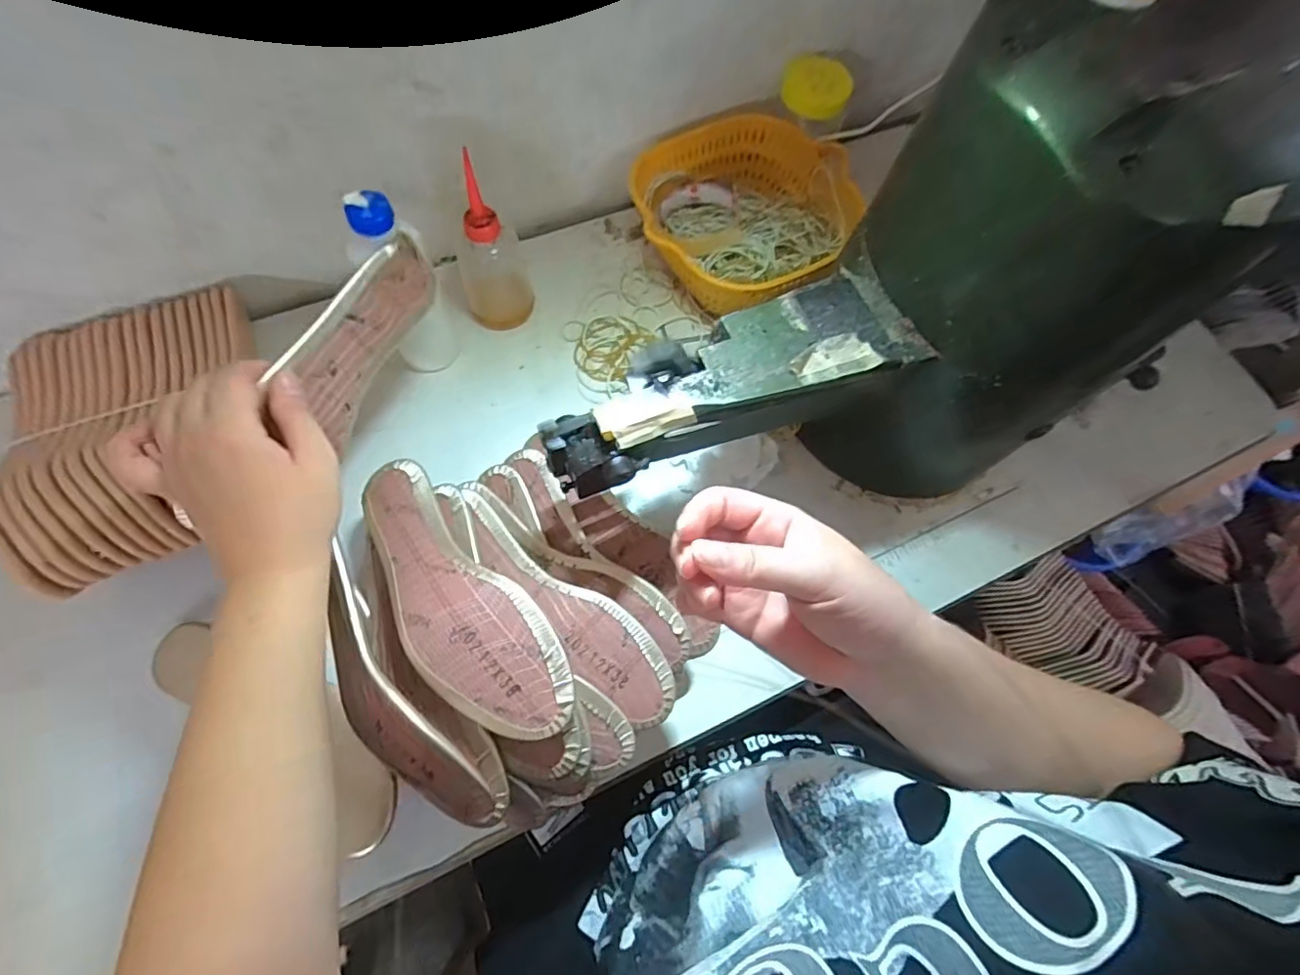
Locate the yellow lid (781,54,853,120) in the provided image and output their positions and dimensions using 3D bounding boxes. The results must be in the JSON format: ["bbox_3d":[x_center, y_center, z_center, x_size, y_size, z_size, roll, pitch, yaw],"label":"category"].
[{"bbox_3d":[0.167,-0.403,0.574,0.073,0.051,0.007,7,49,-22],"label":"yellow lid"}]

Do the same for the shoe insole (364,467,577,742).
[{"bbox_3d":[-0.138,0.073,0.389,0.074,0.046,0.227,-39,75,-16],"label":"shoe insole"}]

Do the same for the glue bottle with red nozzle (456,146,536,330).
[{"bbox_3d":[-0.148,-0.217,0.516,0.065,0.151,0.063,-16,70,-9],"label":"glue bottle with red nozzle"}]

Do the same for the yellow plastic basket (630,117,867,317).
[{"bbox_3d":[0.090,-0.268,0.583,0.212,0.085,0.195,1,68,-3],"label":"yellow plastic basket"}]

